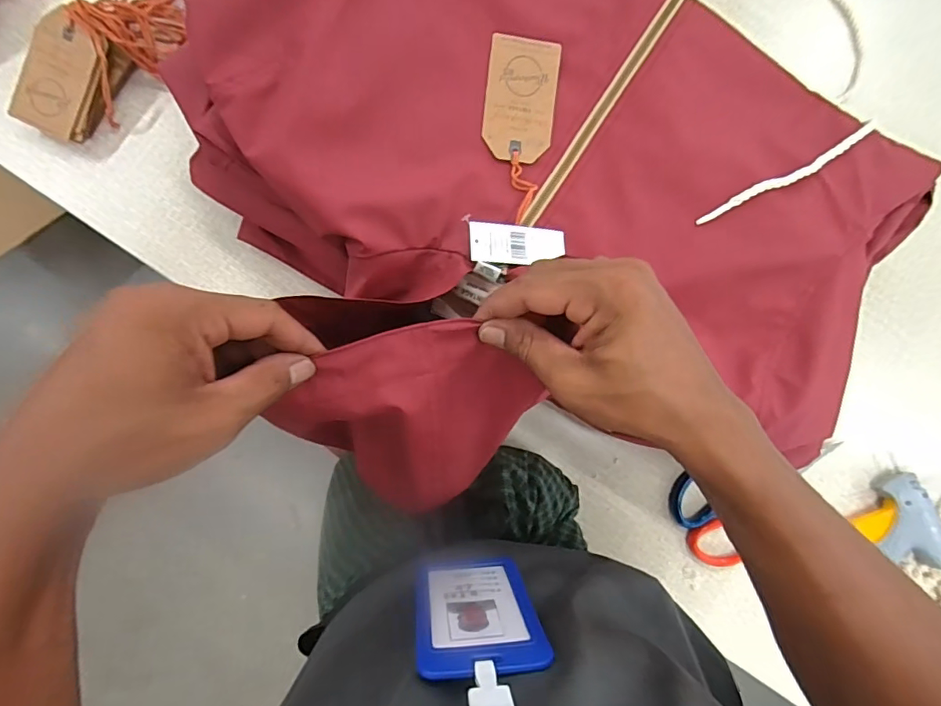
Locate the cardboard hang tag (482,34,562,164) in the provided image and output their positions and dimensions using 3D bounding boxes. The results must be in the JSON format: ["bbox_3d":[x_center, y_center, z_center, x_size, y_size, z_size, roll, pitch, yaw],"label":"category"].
[{"bbox_3d":[0.043,-0.210,0.410,0.059,0.004,0.099,6,93,-5],"label":"cardboard hang tag"}]

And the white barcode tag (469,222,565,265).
[{"bbox_3d":[0.039,-0.087,0.393,0.082,0.006,0.032,-4,87,-20],"label":"white barcode tag"}]

